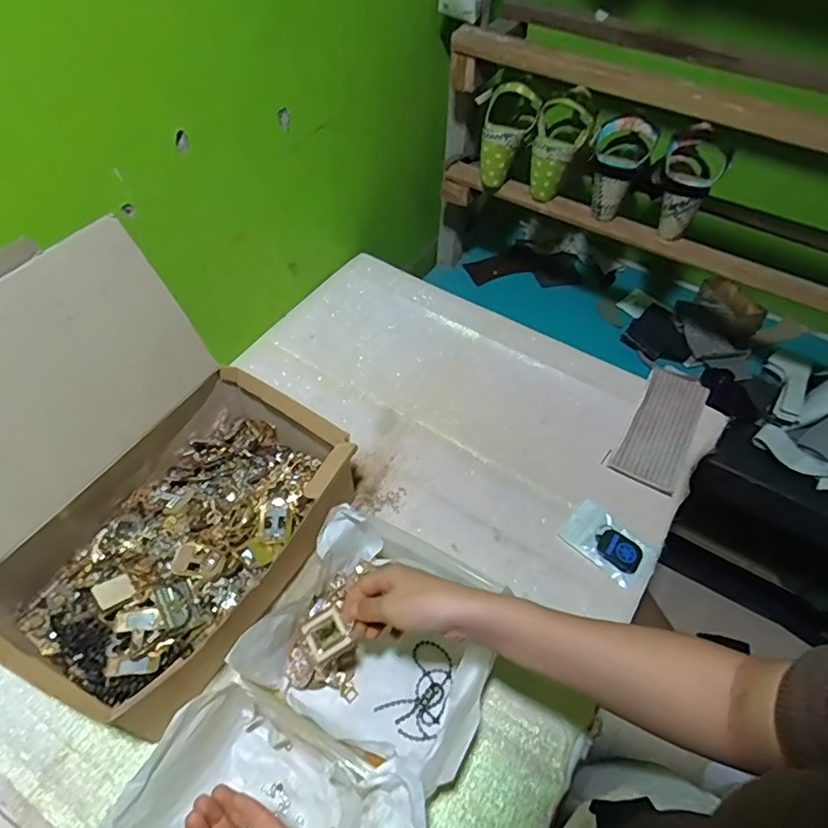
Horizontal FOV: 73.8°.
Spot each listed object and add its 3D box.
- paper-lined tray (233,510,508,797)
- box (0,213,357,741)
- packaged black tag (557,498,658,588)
[{"bbox_3d":[-0.028,0.211,0.529,0.204,0.096,0.197,24,56,13],"label":"paper-lined tray"},{"bbox_3d":[-0.259,0.056,0.514,0.288,0.275,0.332,31,58,18],"label":"box"},{"bbox_3d":[0.226,0.151,0.643,0.099,0.008,0.063,40,61,23],"label":"packaged black tag"}]

